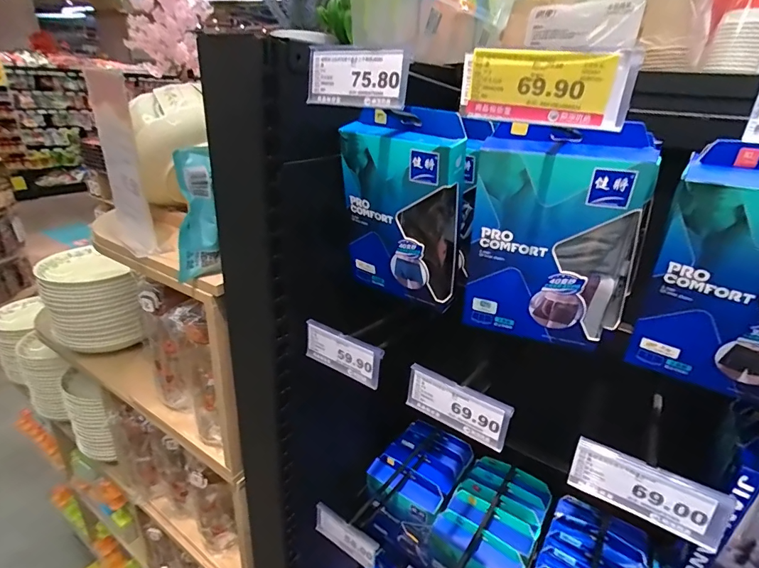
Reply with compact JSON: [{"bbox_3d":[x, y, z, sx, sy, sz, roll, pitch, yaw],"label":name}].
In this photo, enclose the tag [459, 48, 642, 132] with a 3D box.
[{"bbox_3d":[0.105,-0.128,0.276,0.106,0.040,0.005,20,33,30],"label":"tag"}]

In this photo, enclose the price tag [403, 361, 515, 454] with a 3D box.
[{"bbox_3d":[0.072,0.114,0.396,0.099,0.046,0.009,19,29,30],"label":"price tag"}]

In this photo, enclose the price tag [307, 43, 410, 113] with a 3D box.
[{"bbox_3d":[-0.019,-0.170,0.346,0.097,0.045,0.008,18,22,31],"label":"price tag"}]

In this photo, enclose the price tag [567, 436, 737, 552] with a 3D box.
[{"bbox_3d":[0.201,0.158,0.323,0.100,0.046,0.010,19,29,29],"label":"price tag"}]

